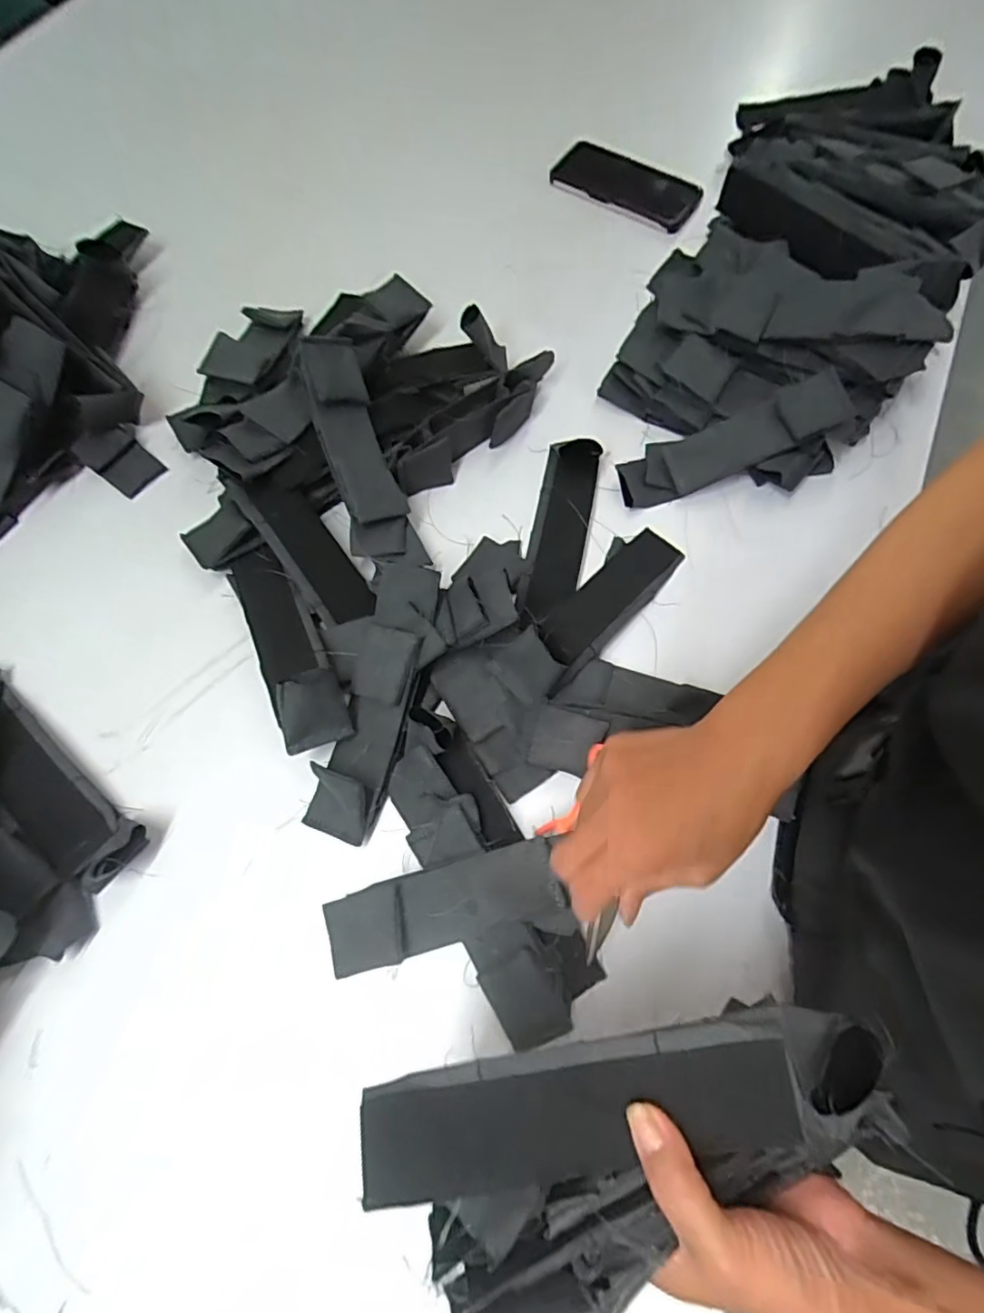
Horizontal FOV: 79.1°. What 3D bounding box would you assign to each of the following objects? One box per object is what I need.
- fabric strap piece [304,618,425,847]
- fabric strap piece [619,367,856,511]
[{"bbox_3d":[-0.089,0.051,0.413,0.049,0.030,0.148,15,84,7],"label":"fabric strap piece"},{"bbox_3d":[0.199,-0.181,0.507,0.183,0.027,0.050,-22,67,14],"label":"fabric strap piece"}]

